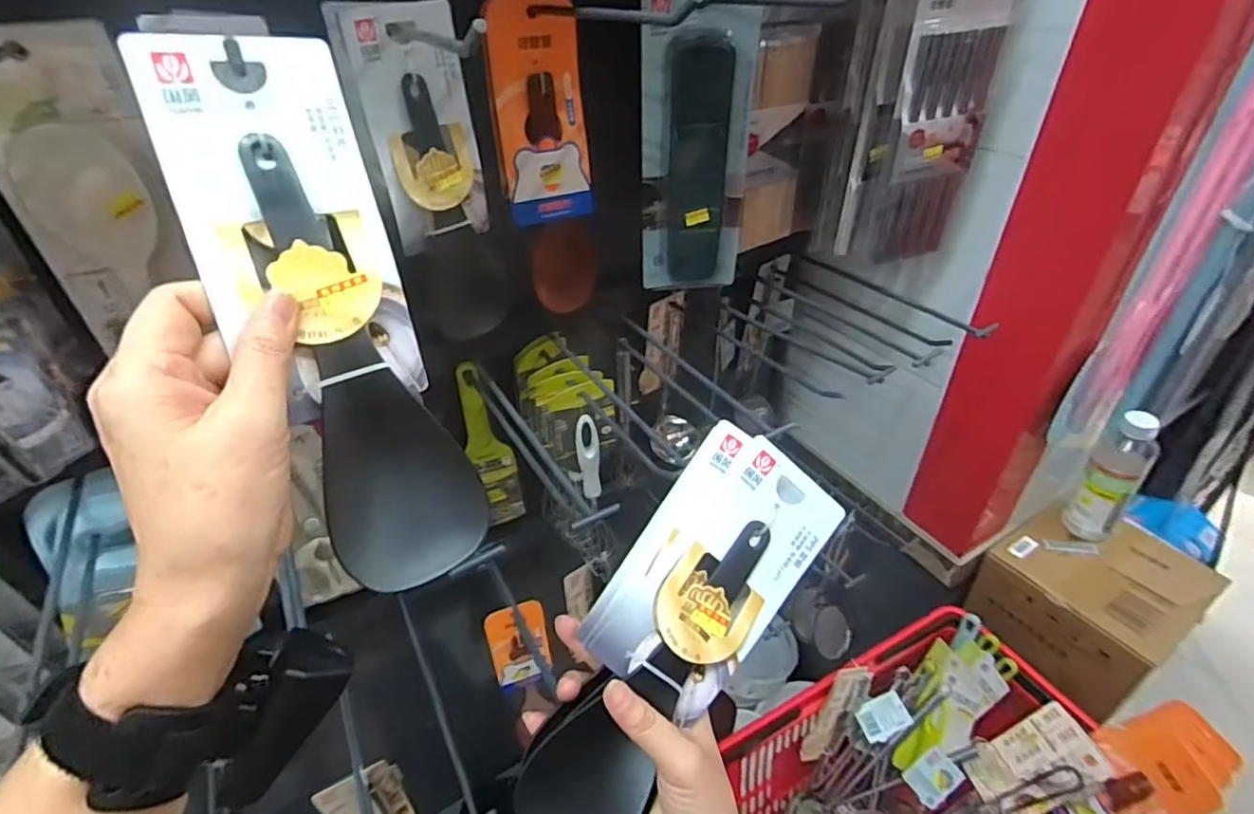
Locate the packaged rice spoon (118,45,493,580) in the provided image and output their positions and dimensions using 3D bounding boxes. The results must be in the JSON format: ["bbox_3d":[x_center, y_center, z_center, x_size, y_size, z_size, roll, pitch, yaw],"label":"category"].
[{"bbox_3d":[-0.128,-0.037,0.265,0.072,0.237,0.018,-22,7,-24],"label":"packaged rice spoon"}]

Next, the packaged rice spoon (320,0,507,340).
[{"bbox_3d":[-0.141,-0.160,0.457,0.080,0.240,0.017,-28,44,-26],"label":"packaged rice spoon"}]

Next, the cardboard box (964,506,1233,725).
[{"bbox_3d":[0.679,0.280,0.904,0.232,0.153,0.213,-26,44,-28],"label":"cardboard box"}]

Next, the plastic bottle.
[{"bbox_3d":[0.683,0.099,0.852,0.064,0.209,0.067,30,48,34],"label":"plastic bottle"}]

